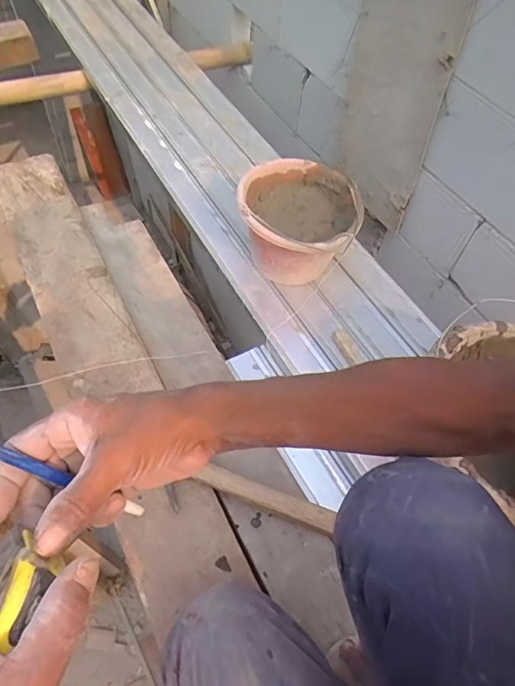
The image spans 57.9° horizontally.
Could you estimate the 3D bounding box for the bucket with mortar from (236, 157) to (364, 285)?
[{"bbox_3d":[0.073,-0.225,0.942,0.231,0.165,0.239,2,56,-3],"label":"bucket with mortar"}]

